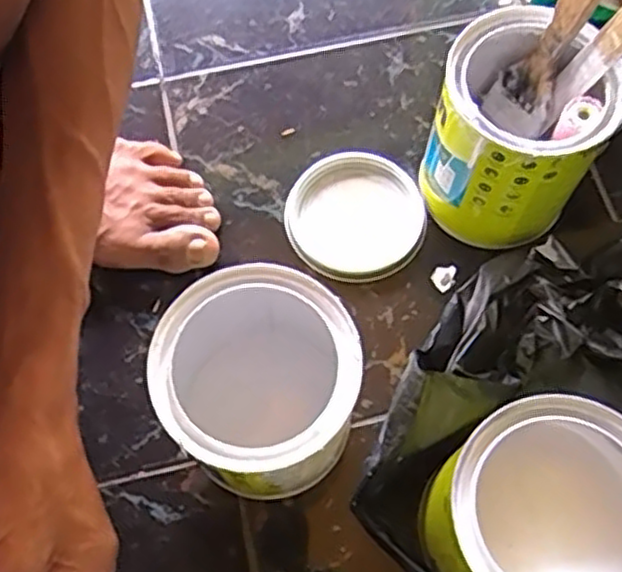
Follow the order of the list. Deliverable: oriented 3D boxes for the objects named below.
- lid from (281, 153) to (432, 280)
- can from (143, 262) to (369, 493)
[{"bbox_3d":[0.031,-0.051,0.529,0.098,0.016,0.092,0,67,0],"label":"lid"},{"bbox_3d":[-0.027,0.061,0.419,0.100,0.122,0.101,0,67,0],"label":"can"}]

